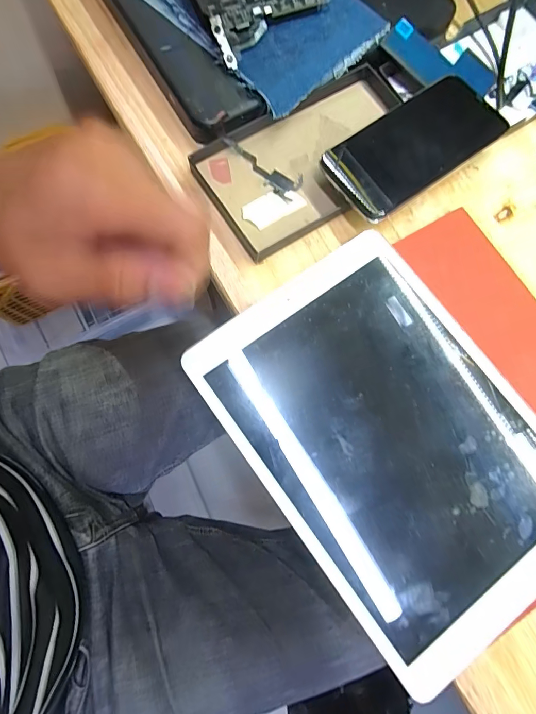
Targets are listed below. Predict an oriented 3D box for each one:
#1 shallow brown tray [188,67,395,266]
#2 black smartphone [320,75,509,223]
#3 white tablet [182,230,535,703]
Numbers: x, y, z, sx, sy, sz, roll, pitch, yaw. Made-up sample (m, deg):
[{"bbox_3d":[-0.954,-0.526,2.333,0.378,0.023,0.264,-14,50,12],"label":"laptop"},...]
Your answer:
[{"bbox_3d":[0.039,-0.156,0.297,0.178,0.015,0.096,-31,80,-8],"label":"shallow brown tray"},{"bbox_3d":[0.108,-0.158,0.283,0.133,0.008,0.066,-36,81,-8],"label":"black smartphone"},{"bbox_3d":[0.079,0.050,0.245,0.171,0.005,0.241,-35,80,-8],"label":"white tablet"}]

